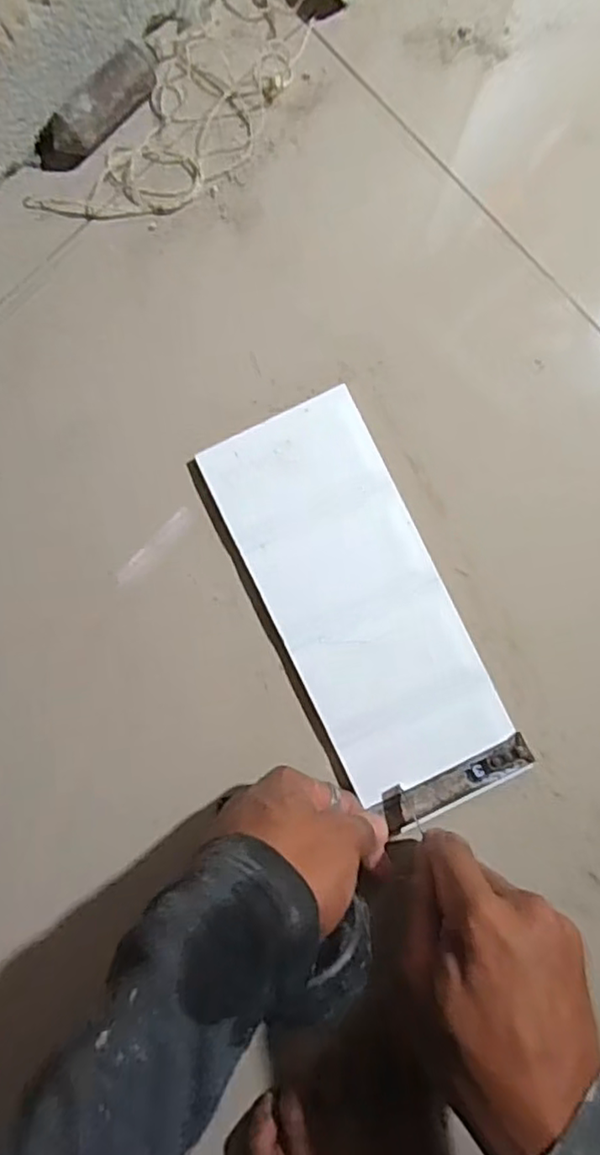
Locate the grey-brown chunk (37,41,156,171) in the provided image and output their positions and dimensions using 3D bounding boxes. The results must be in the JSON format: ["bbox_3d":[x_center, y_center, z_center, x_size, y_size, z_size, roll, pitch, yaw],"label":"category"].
[{"bbox_3d":[-0.116,-0.268,0.364,0.081,0.025,0.024,-41,91,-2],"label":"grey-brown chunk"}]

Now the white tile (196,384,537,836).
[{"bbox_3d":[0.038,0.020,0.372,0.096,0.008,0.245,-26,91,-2],"label":"white tile"}]

